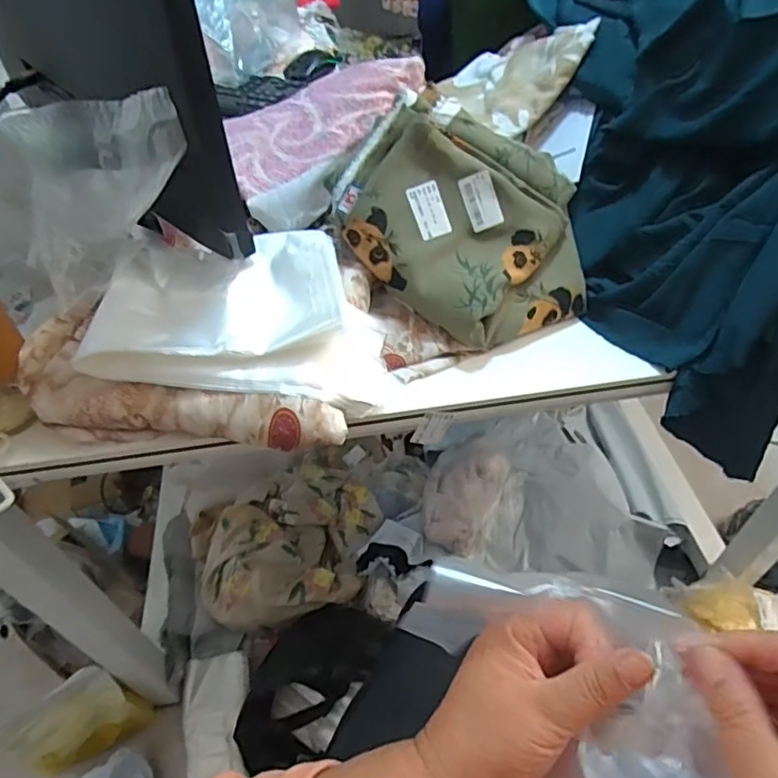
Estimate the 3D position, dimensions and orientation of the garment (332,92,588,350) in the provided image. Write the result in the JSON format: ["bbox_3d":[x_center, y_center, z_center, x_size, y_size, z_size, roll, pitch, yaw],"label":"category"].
[{"bbox_3d":[0.080,-0.155,0.543,0.196,0.057,0.254,-44,93,-4],"label":"garment"}]

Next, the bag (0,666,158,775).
[{"bbox_3d":[-0.494,0.532,0.914,0.186,0.179,0.067,-32,54,-24],"label":"bag"}]

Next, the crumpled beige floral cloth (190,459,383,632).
[{"bbox_3d":[-0.184,0.288,1.092,0.343,0.084,0.277,-26,52,-20],"label":"crumpled beige floral cloth"}]

